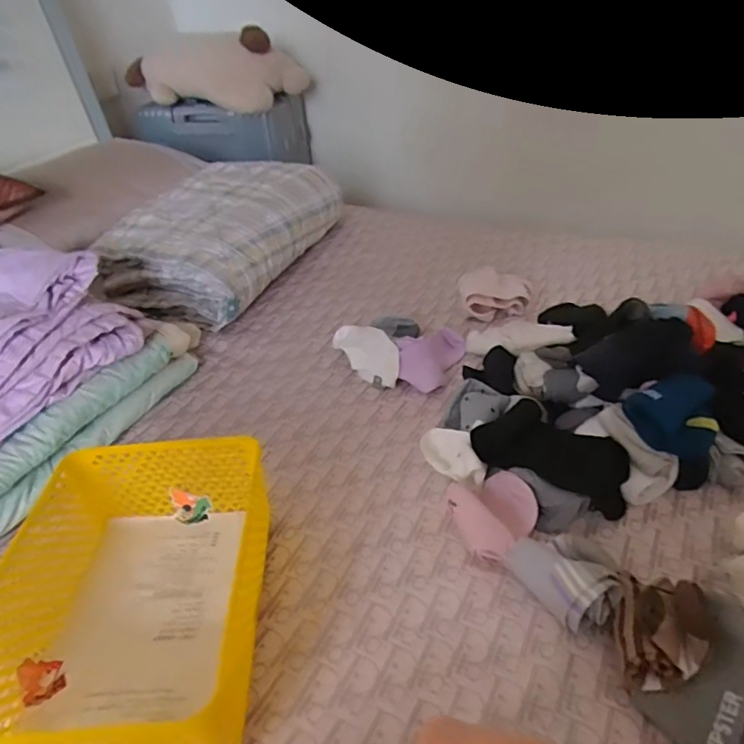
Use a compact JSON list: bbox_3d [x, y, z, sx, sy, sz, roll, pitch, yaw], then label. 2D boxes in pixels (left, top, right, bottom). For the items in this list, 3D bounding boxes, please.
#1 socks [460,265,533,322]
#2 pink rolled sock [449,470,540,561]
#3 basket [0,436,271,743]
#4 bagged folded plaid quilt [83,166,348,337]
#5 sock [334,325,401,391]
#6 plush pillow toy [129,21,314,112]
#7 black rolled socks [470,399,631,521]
[{"bbox_3d":[0.206,-0.128,0.914,0.116,0.044,0.102,-2,39,6],"label":"socks"},{"bbox_3d":[0.130,0.149,0.570,0.088,0.036,0.088,-4,39,3],"label":"pink rolled sock"},{"bbox_3d":[-0.206,0.199,0.496,0.216,0.121,0.281,-4,39,2],"label":"basket"},{"bbox_3d":[-0.285,-0.273,1.082,0.302,0.170,0.447,11,42,20],"label":"bagged folded plaid quilt"},{"bbox_3d":[-0.006,-0.026,0.817,0.058,0.056,0.140,-24,42,-21],"label":"sock"},{"bbox_3d":[-0.424,-0.823,1.476,0.444,0.163,0.194,12,42,21],"label":"plush pillow toy"},{"bbox_3d":[0.203,0.086,0.607,0.175,0.061,0.080,22,45,11],"label":"black rolled socks"}]

